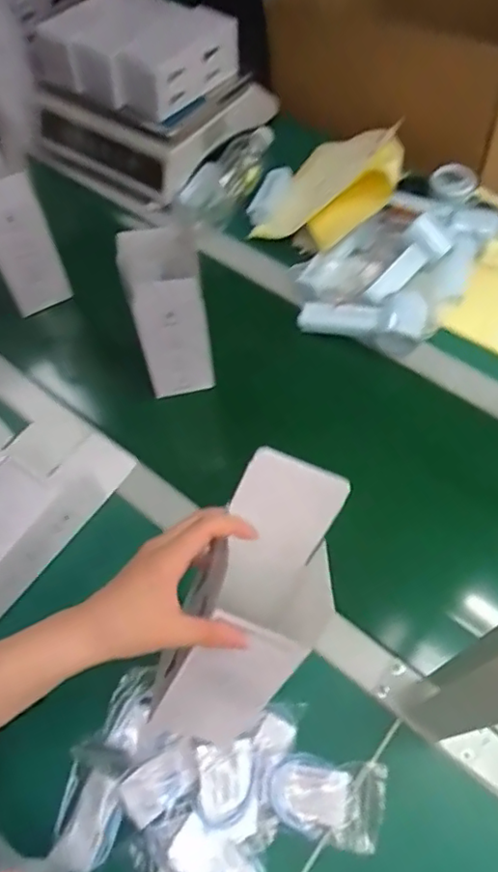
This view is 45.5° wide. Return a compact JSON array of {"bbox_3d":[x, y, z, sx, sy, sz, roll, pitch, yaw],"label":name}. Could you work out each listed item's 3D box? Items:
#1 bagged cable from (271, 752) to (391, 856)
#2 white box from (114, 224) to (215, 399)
[{"bbox_3d":[0.067,0.311,0.504,0.094,0.017,0.064,3,61,6],"label":"bagged cable"},{"bbox_3d":[-0.091,-0.130,0.667,0.088,0.192,0.071,-13,60,-3],"label":"white box"}]

